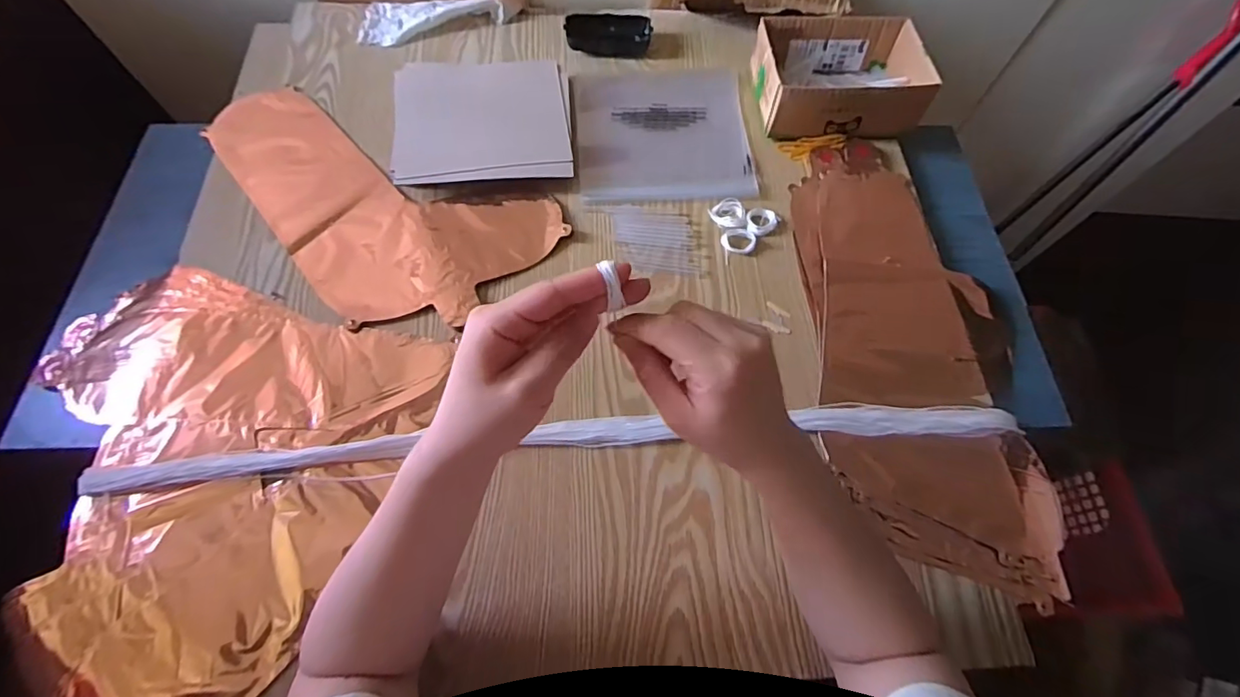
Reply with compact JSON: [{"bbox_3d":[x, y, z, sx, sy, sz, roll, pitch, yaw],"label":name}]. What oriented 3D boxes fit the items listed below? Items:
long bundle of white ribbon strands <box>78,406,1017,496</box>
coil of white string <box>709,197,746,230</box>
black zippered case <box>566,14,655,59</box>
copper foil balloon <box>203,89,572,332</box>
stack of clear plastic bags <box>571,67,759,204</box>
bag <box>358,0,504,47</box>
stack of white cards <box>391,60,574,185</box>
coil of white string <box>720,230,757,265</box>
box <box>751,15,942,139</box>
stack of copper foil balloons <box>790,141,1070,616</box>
[{"bbox_3d":[-0.041,0.080,0.464,0.803,0.020,0.035,-3,67,-4],"label":"long bundle of white ribbon strands"},{"bbox_3d":[0.121,-0.146,0.579,0.033,0.011,0.040,-30,71,-15],"label":"coil of white string"},{"bbox_3d":[-0.014,-0.401,0.678,0.106,0.027,0.047,0,66,-3],"label":"black zippered case"},{"bbox_3d":[-0.272,-0.176,0.578,0.386,0.009,0.224,40,71,14],"label":"copper foil balloon"},{"bbox_3d":[0.050,-0.262,0.634,0.201,0.010,0.203,-3,67,-4],"label":"stack of clear plastic bags"},{"bbox_3d":[-0.245,-0.431,0.686,0.180,0.021,0.070,-9,67,-7],"label":"bag"},{"bbox_3d":[-0.158,-0.268,0.615,0.198,0.024,0.169,-2,67,-4],"label":"stack of white cards"},{"bbox_3d":[0.125,-0.113,0.566,0.040,0.010,0.033,-24,70,-12],"label":"coil of white string"},{"bbox_3d":[0.254,-0.319,0.627,0.182,0.068,0.136,-1,66,-3],"label":"box"},{"bbox_3d":[0.294,-0.013,0.535,0.203,0.016,0.470,0,66,-2],"label":"stack of copper foil balloons"}]

